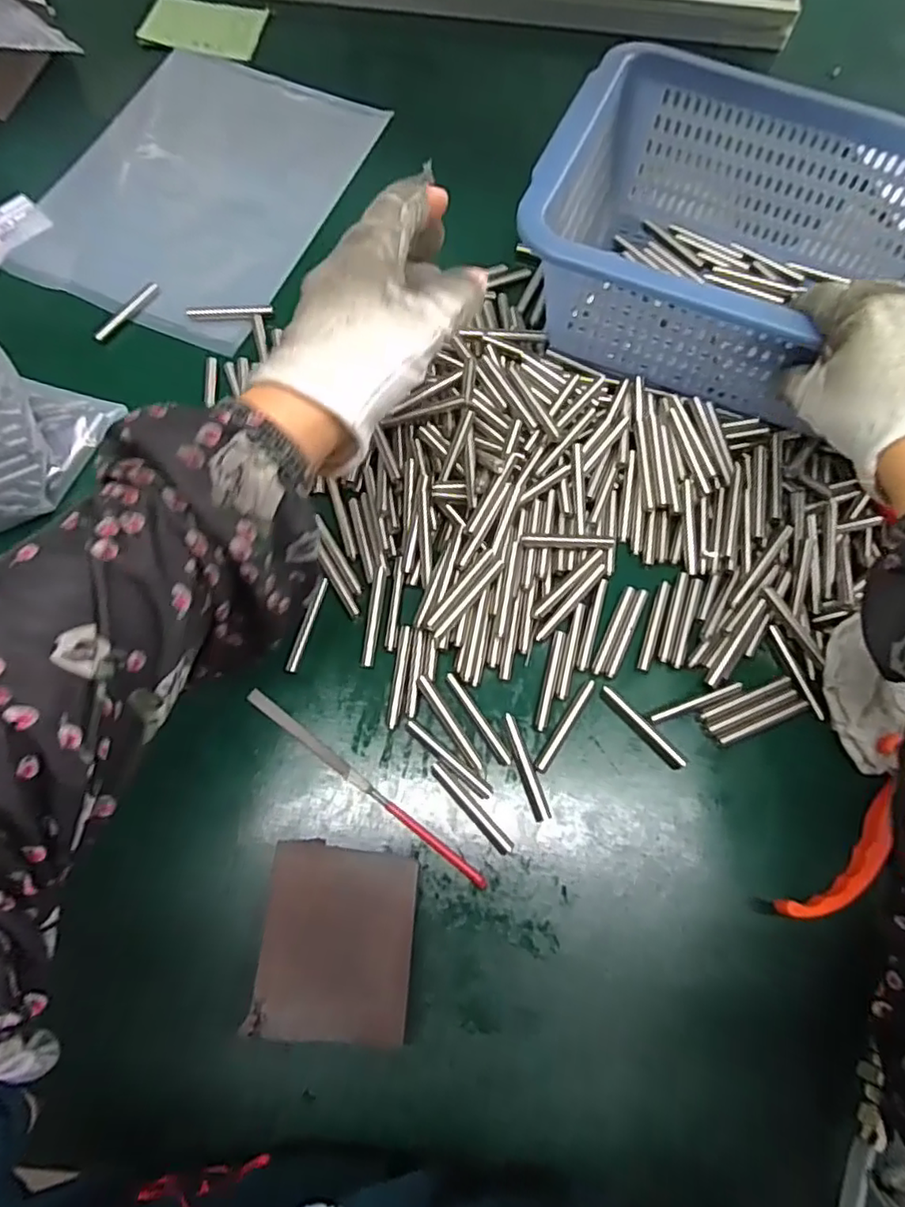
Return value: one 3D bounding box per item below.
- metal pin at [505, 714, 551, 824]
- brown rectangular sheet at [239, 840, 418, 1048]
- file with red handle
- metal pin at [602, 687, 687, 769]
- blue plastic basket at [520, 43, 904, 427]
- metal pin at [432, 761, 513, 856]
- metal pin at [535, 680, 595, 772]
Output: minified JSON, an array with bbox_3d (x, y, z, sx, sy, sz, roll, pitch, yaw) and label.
[{"bbox_3d":[0.039,0.088,0.339,0.008,0.004,0.057,-18,77,-8],"label":"metal pin"},{"bbox_3d":[-0.053,0.158,0.297,0.067,0.028,0.078,6,75,-2],"label":"brown rectangular sheet"},{"bbox_3d":[-0.047,0.096,0.334,0.158,0.006,0.008,37,76,6],"label":"file with red handle"},{"bbox_3d":[0.106,0.068,0.349,0.006,0.007,0.058,-41,81,-13],"label":"metal pin"},{"bbox_3d":[0.214,-0.224,0.406,0.295,0.101,0.228,23,70,7],"label":"blue plastic basket"},{"bbox_3d":[0.010,0.108,0.333,0.008,0.004,0.058,-40,81,-13],"label":"metal pin"},{"bbox_3d":[0.063,0.067,0.348,0.006,0.004,0.058,34,76,5],"label":"metal pin"}]

